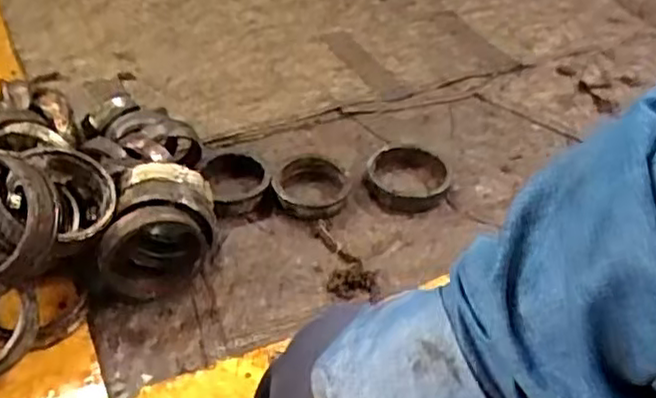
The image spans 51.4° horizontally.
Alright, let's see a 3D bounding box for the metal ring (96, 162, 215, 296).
[{"bbox_3d":[-0.256,0.047,1.024,0.160,0.162,0.125,-9,44,-14],"label":"metal ring"}]

